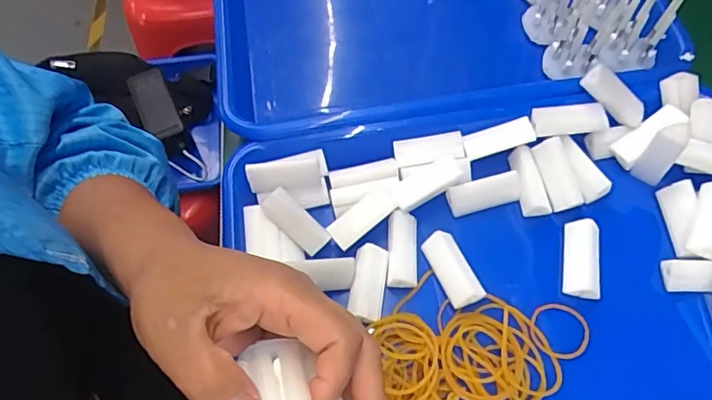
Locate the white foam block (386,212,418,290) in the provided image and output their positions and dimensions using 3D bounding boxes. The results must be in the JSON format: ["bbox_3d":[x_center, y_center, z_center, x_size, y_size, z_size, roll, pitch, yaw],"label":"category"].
[{"bbox_3d":[0.029,0.030,0.321,0.018,0.013,0.045,2,63,4],"label":"white foam block"}]

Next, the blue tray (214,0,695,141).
[{"bbox_3d":[0.047,-0.159,0.410,0.307,0.042,0.232,-10,63,-2],"label":"blue tray"}]

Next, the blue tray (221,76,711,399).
[{"bbox_3d":[0.094,0.060,0.304,0.316,0.057,0.259,-6,63,-1],"label":"blue tray"}]

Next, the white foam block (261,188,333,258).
[{"bbox_3d":[-0.037,0.013,0.321,0.045,0.007,0.016,44,71,-5],"label":"white foam block"}]

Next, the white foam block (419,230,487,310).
[{"bbox_3d":[0.058,0.041,0.314,0.020,0.011,0.047,-22,64,-8],"label":"white foam block"}]

